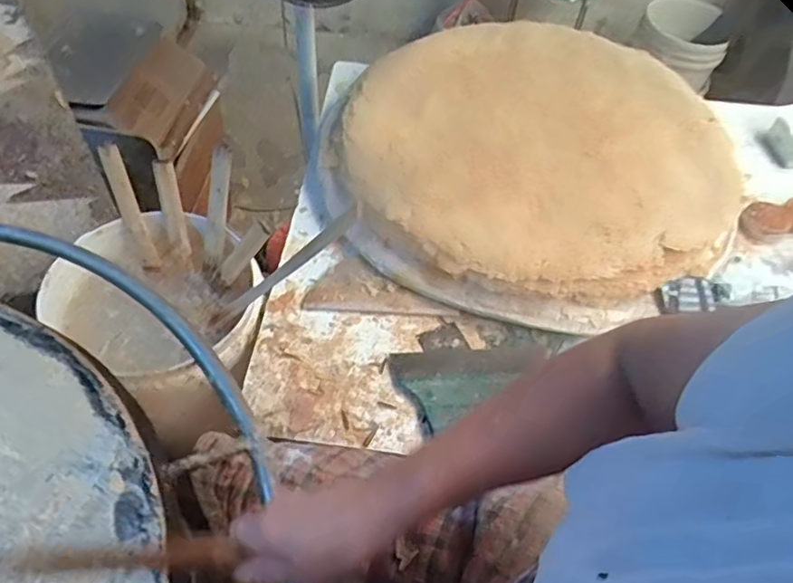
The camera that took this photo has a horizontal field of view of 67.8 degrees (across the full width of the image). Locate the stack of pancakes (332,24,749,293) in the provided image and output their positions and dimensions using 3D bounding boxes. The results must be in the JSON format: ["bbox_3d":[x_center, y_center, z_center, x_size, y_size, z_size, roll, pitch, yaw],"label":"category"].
[{"bbox_3d":[0.225,-0.246,0.934,0.583,0.063,0.558,33,58,19],"label":"stack of pancakes"}]

